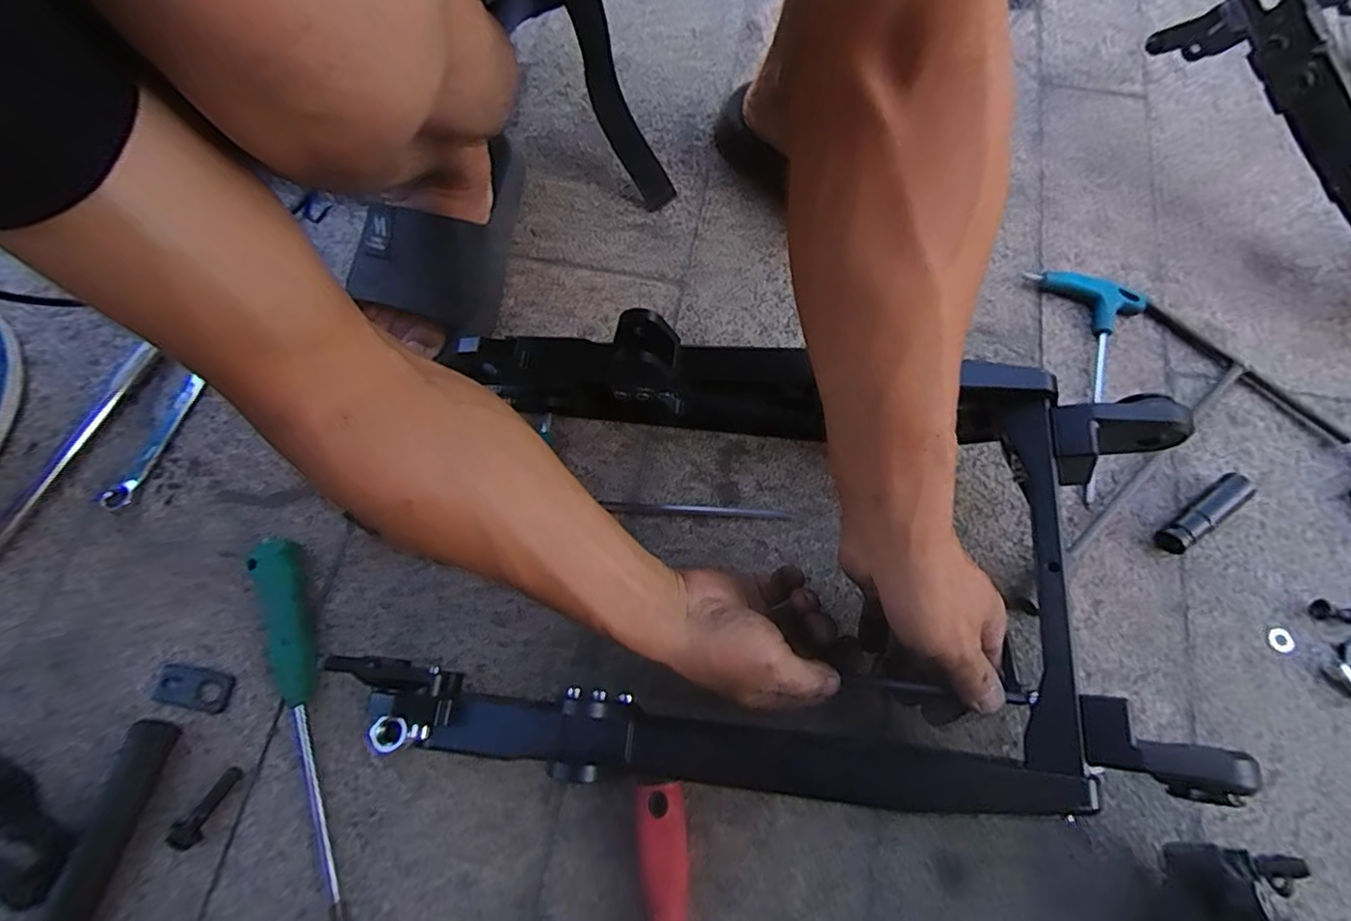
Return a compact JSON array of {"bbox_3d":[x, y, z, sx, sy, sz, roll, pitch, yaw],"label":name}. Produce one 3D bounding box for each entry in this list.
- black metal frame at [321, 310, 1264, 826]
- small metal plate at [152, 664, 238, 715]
[{"bbox_3d":[0.062,0.072,0.384,0.437,0.118,0.274,6,71,3],"label":"black metal frame"},{"bbox_3d":[-0.332,0.158,0.421,0.056,0.004,0.025,10,59,6],"label":"small metal plate"}]

